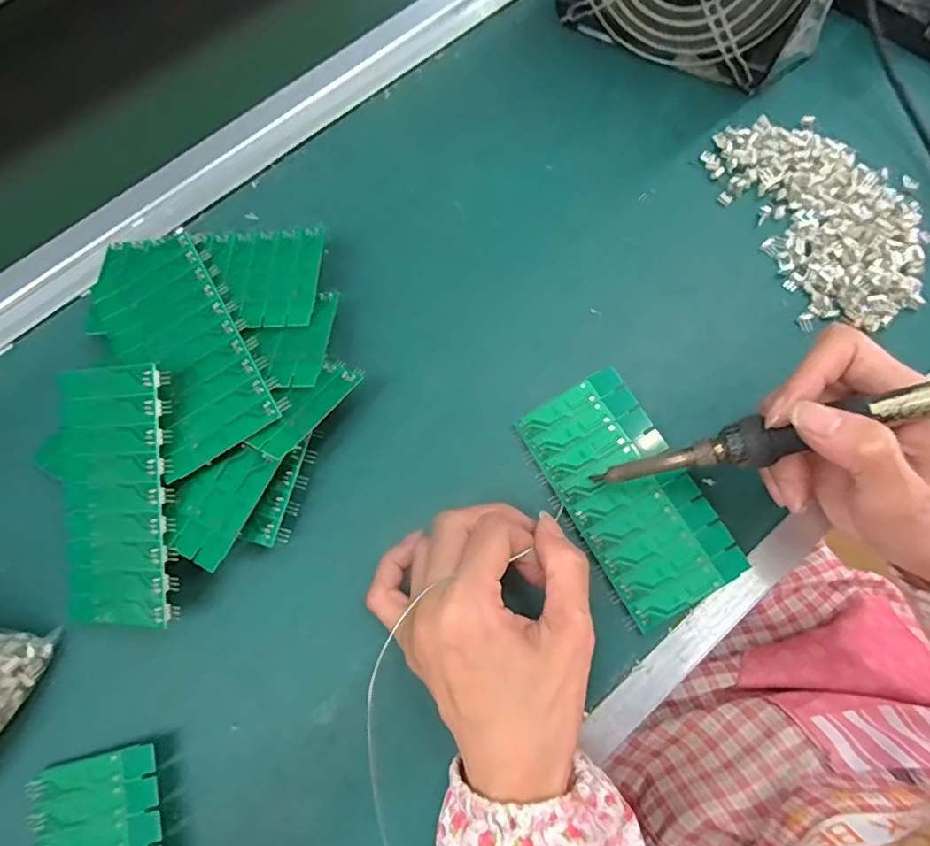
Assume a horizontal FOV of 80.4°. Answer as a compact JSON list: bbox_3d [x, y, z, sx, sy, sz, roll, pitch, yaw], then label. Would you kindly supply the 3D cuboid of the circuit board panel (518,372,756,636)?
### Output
[{"bbox_3d":[0.084,0.037,0.290,0.062,0.017,0.122,-29,76,-7],"label":"circuit board panel"}]

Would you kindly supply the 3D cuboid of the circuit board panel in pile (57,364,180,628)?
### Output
[{"bbox_3d":[-0.171,0.036,0.270,0.063,0.007,0.123,-3,90,19],"label":"circuit board panel in pile"}]

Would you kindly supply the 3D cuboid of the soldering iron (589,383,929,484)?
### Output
[{"bbox_3d":[0.147,0.000,0.224,0.199,0.014,0.019,-19,72,29],"label":"soldering iron"}]

